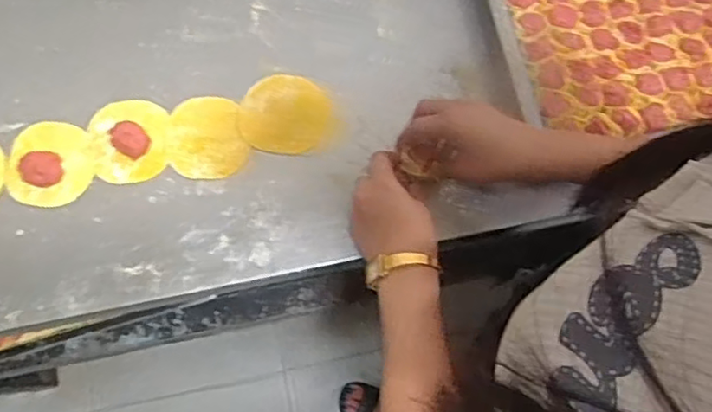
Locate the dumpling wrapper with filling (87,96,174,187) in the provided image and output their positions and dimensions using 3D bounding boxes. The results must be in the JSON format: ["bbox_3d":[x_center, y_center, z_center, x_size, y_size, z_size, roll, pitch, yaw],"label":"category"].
[{"bbox_3d":[-0.219,-0.067,0.601,0.074,0.027,0.084,2,75,0],"label":"dumpling wrapper with filling"}]

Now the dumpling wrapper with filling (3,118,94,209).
[{"bbox_3d":[-0.293,-0.043,0.596,0.075,0.029,0.081,0,75,0],"label":"dumpling wrapper with filling"}]

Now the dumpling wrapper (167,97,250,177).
[{"bbox_3d":[-0.143,-0.068,0.613,0.074,0.004,0.083,-2,75,-1],"label":"dumpling wrapper"}]

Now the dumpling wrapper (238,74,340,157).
[{"bbox_3d":[-0.064,-0.090,0.620,0.096,0.004,0.080,11,75,3],"label":"dumpling wrapper"}]

